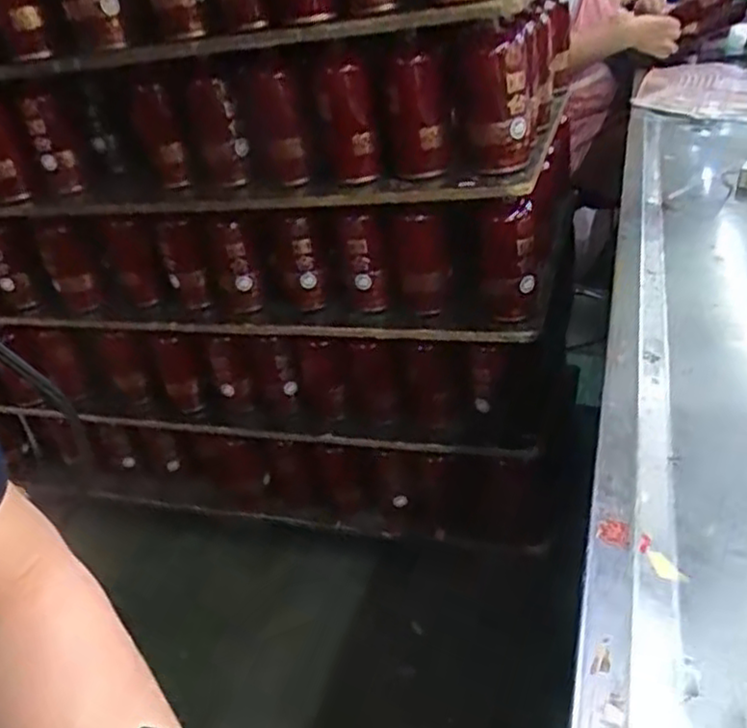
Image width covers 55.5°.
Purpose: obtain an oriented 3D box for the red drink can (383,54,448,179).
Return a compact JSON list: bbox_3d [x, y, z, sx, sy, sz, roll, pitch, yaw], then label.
[{"bbox_3d":[0.054,-0.317,0.908,0.074,0.144,0.089,-5,30,8],"label":"red drink can"}]

